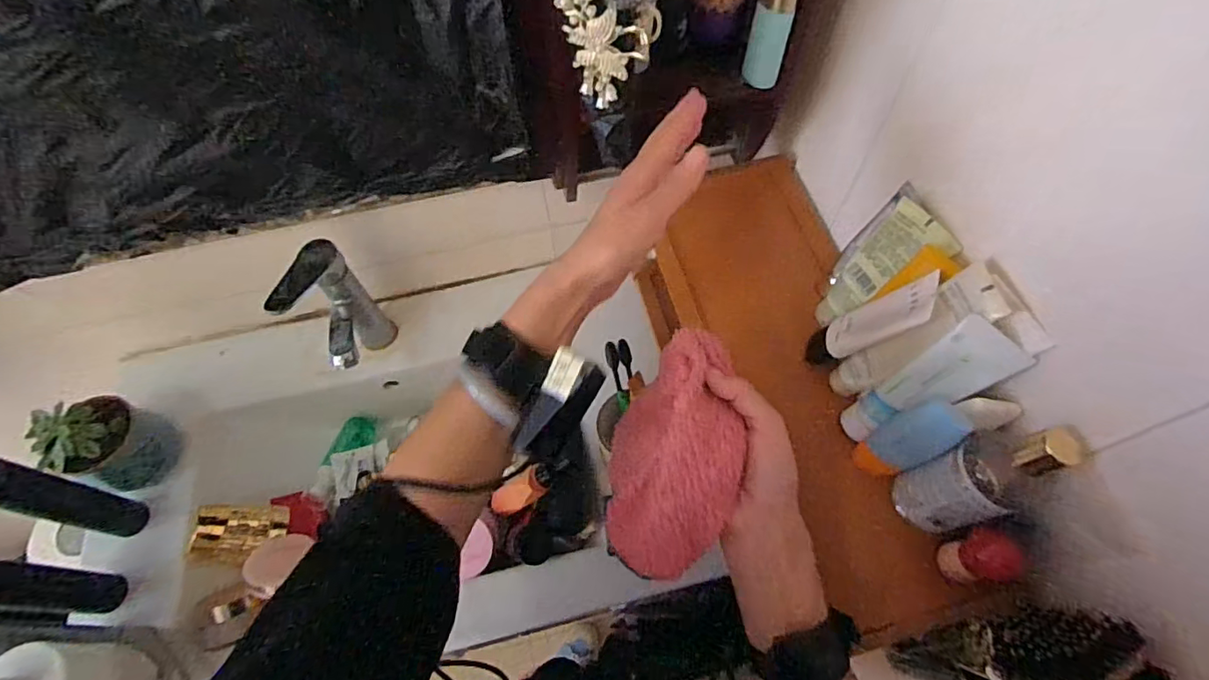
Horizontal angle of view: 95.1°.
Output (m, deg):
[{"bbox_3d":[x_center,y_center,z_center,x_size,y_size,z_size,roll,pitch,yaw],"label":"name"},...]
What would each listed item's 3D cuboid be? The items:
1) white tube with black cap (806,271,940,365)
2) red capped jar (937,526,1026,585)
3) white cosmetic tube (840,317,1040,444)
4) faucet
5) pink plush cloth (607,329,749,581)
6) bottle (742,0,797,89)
[{"bbox_3d":[0.225,-0.011,0.482,0.023,0.143,0.046,20,60,-19],"label":"white tube with black cap"},{"bbox_3d":[0.287,0.167,0.426,0.038,0.046,0.037,0,61,1],"label":"red capped jar"},{"bbox_3d":[0.255,0.038,0.449,0.033,0.152,0.047,-17,69,-41],"label":"white cosmetic tube"},{"bbox_3d":[-0.322,-0.023,0.678,0.062,0.189,0.141,-4,61,-1],"label":"faucet"},{"bbox_3d":[0.050,0.078,0.382,0.095,0.055,0.160,30,98,42],"label":"pink plush cloth"},{"bbox_3d":[0.146,-0.275,0.479,0.033,0.101,0.031,13,62,8],"label":"bottle"}]

